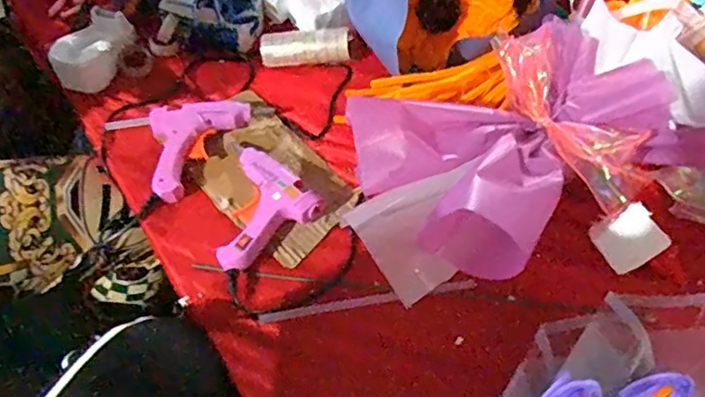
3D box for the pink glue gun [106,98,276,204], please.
[{"bbox_3d":[-0.173,-0.077,0.602,0.114,0.029,0.144,37,63,22],"label":"pink glue gun"}]

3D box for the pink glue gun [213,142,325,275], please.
[{"bbox_3d":[-0.106,-0.002,0.549,0.104,0.027,0.123,-35,63,-22],"label":"pink glue gun"}]

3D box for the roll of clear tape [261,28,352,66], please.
[{"bbox_3d":[-0.054,-0.171,0.649,0.099,0.037,0.032,2,56,2],"label":"roll of clear tape"}]

